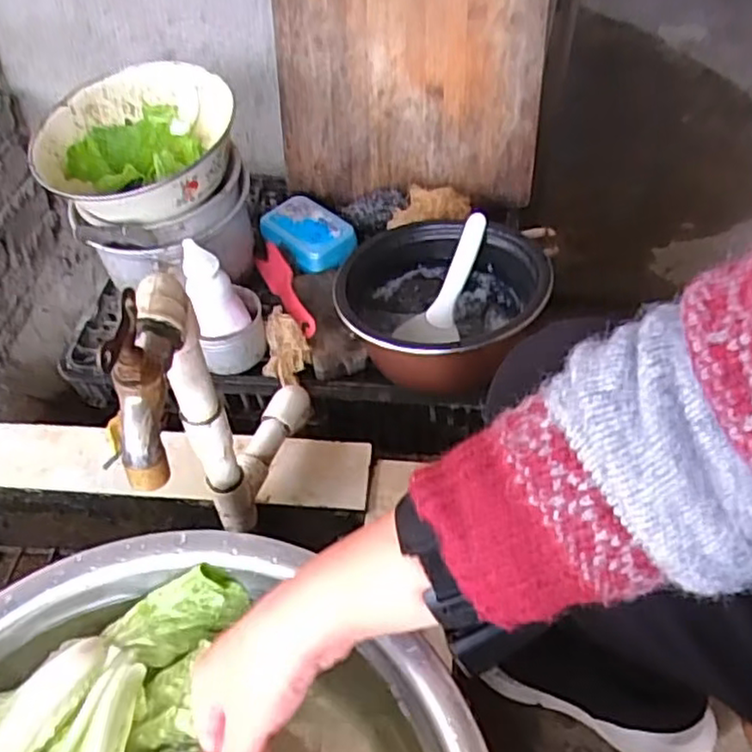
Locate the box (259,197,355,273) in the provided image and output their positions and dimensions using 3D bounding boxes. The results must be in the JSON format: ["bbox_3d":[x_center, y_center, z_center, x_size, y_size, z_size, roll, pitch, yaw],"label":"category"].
[{"bbox_3d":[-0.082,-0.169,0.804,0.072,0.030,0.112,-36,57,-27],"label":"box"}]

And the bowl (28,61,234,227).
[{"bbox_3d":[-0.245,-0.236,0.704,0.189,0.078,0.179,-5,48,-3],"label":"bowl"}]

